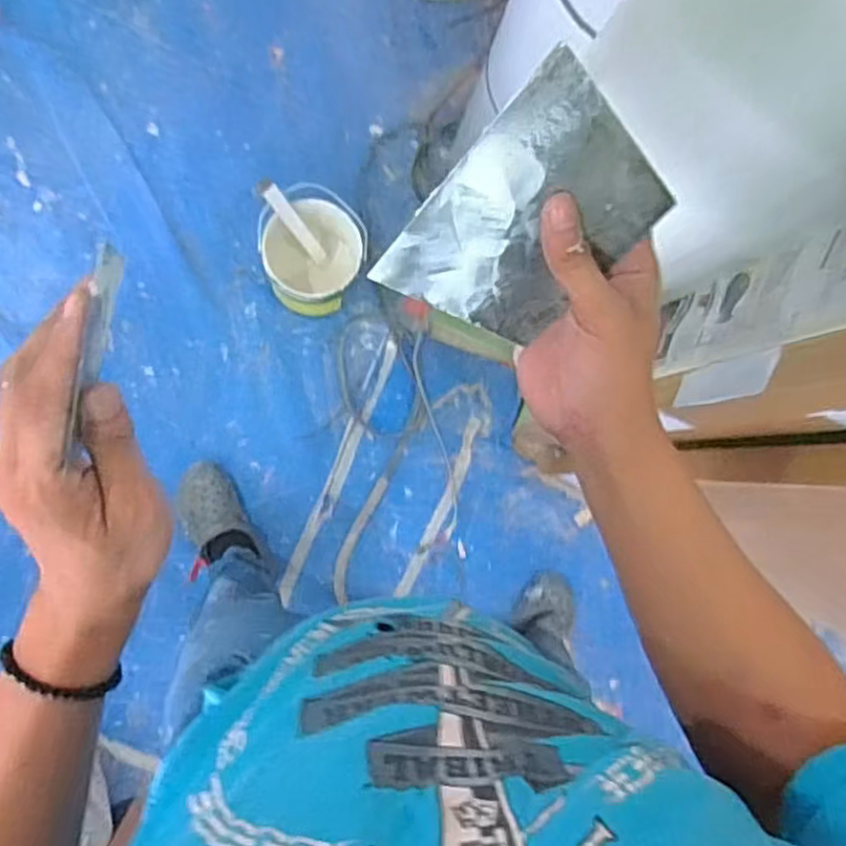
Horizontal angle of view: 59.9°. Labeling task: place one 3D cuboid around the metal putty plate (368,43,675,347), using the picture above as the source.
[{"bbox_3d":[0.054,-0.101,0.377,0.095,0.004,0.135,32,124,-23],"label":"metal putty plate"}]

